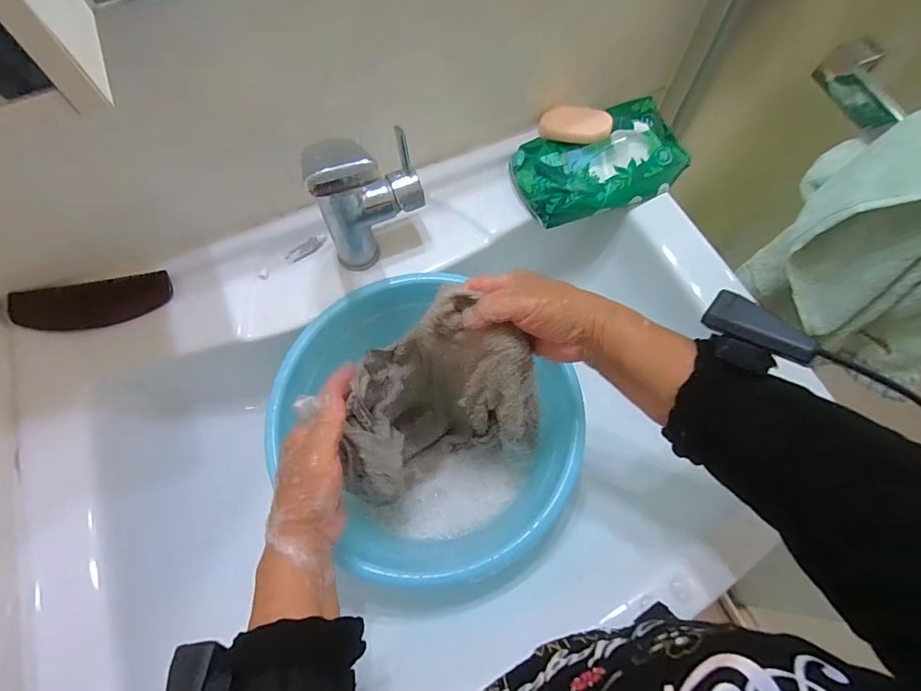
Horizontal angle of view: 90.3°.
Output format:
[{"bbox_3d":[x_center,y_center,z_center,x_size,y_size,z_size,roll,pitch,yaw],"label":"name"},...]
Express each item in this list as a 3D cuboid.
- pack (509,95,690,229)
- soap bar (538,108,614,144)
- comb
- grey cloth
[{"bbox_3d":[0.176,-0.227,0.566,0.214,0.045,0.132,-23,68,-10],"label":"pack"},{"bbox_3d":[0.146,-0.282,0.589,0.093,0.021,0.046,17,66,23],"label":"soap bar"},{"bbox_3d":[-0.402,-0.045,0.504,0.150,0.012,0.048,-13,108,-17],"label":"comb"},{"bbox_3d":[-0.027,0.063,0.476,0.191,0.252,0.127,-19,68,-9],"label":"grey cloth"}]

